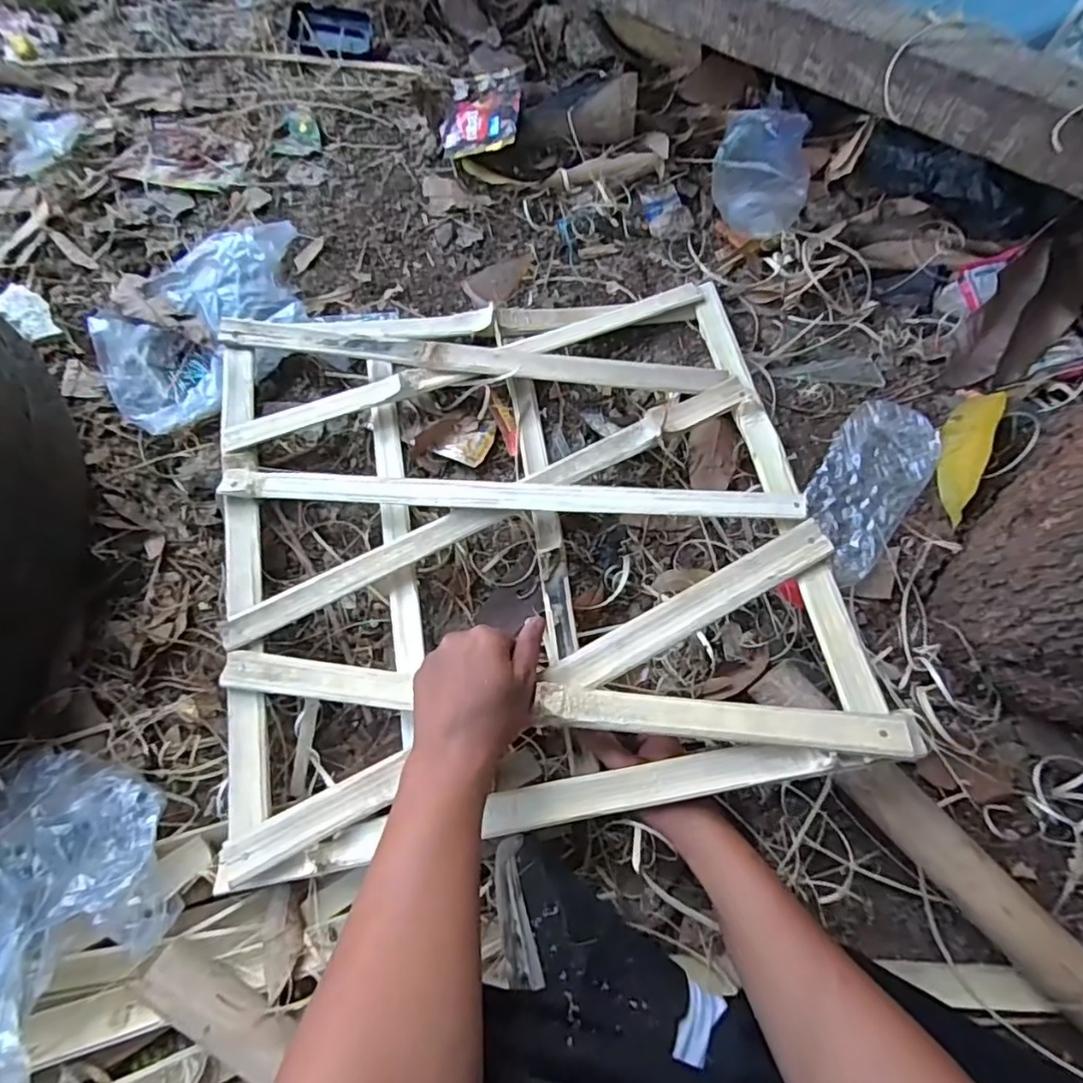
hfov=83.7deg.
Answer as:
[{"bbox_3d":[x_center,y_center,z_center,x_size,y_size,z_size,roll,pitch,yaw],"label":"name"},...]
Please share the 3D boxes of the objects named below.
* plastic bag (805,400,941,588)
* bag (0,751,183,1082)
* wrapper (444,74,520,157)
[{"bbox_3d":[0.304,-0.054,0.562,0.083,0.028,0.177,32,71,11],"label":"plastic bag"},{"bbox_3d":[-0.337,0.230,0.400,0.176,0.079,0.145,33,72,11],"label":"bag"},{"bbox_3d":[-0.073,-0.521,0.733,0.102,0.015,0.143,-3,68,19],"label":"wrapper"}]

